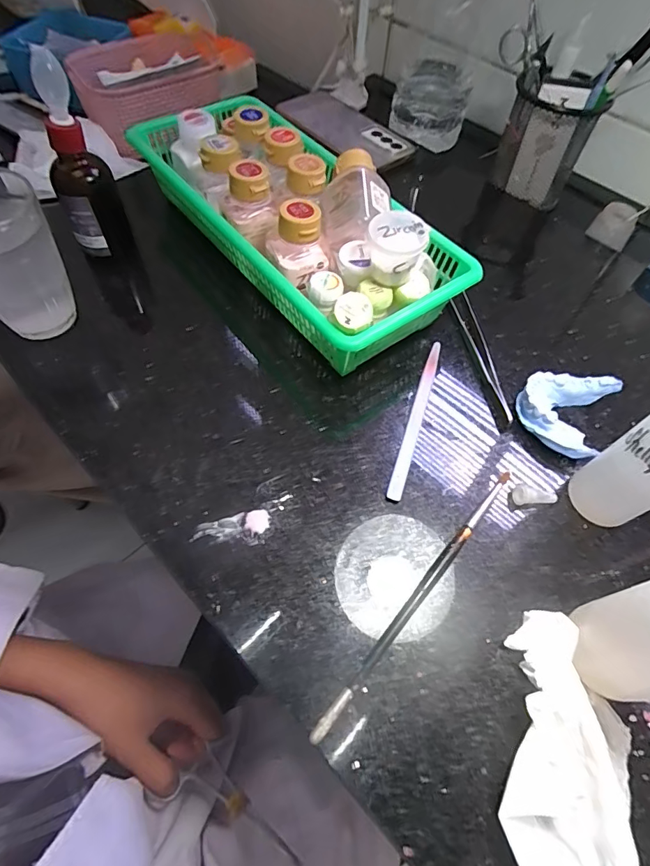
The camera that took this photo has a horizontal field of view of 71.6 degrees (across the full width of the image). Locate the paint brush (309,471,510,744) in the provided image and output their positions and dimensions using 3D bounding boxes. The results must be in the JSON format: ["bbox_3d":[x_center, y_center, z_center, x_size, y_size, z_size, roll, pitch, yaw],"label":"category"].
[{"bbox_3d":[0.057,0.086,0.253,0.007,0.008,0.187,38,65,18],"label":"paint brush"}]

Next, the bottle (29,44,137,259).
[{"bbox_3d":[-0.180,-0.188,0.337,0.041,0.149,0.035,-18,62,-13],"label":"bottle"}]

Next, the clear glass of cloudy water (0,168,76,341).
[{"bbox_3d":[-0.206,-0.110,0.300,0.063,0.095,0.067,-27,64,-17],"label":"clear glass of cloudy water"}]

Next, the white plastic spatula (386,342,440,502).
[{"bbox_3d":[0.064,-0.014,0.314,0.010,0.004,0.136,17,60,7],"label":"white plastic spatula"}]

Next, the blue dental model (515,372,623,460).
[{"bbox_3d":[0.164,-0.017,0.314,0.056,0.022,0.066,25,62,11],"label":"blue dental model"}]

